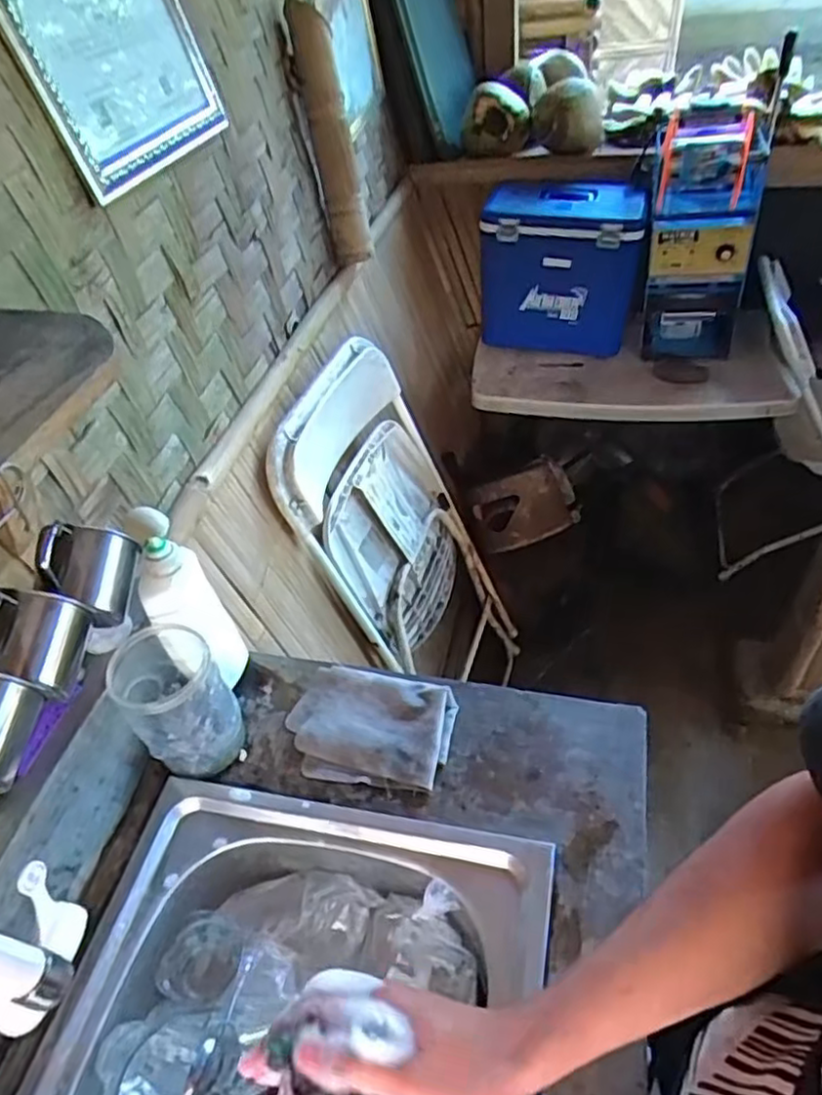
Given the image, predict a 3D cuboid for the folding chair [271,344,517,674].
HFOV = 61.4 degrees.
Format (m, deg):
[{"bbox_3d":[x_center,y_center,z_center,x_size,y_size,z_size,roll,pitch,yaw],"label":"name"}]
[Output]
[{"bbox_3d":[0.011,0.056,1.496,0.090,0.981,0.445,-5,45,31],"label":"folding chair"}]

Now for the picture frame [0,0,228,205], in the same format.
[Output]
[{"bbox_3d":[-0.342,-0.578,0.794,0.029,0.250,0.307,0,46,23],"label":"picture frame"}]

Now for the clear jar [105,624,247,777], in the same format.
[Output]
[{"bbox_3d":[-0.241,0.158,0.722,0.098,0.147,0.111,-28,49,-20],"label":"clear jar"}]

